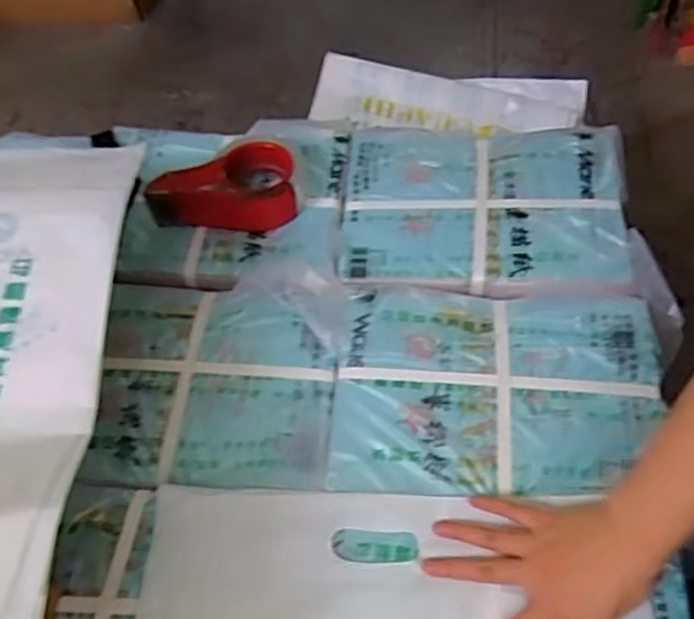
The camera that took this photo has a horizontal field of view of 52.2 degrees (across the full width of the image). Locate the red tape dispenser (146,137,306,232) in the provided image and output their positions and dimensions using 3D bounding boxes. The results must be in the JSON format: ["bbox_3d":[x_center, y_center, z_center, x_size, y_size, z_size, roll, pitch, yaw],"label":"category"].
[{"bbox_3d":[-0.132,-0.146,0.779,0.163,0.053,0.098,-3,58,3],"label":"red tape dispenser"}]

